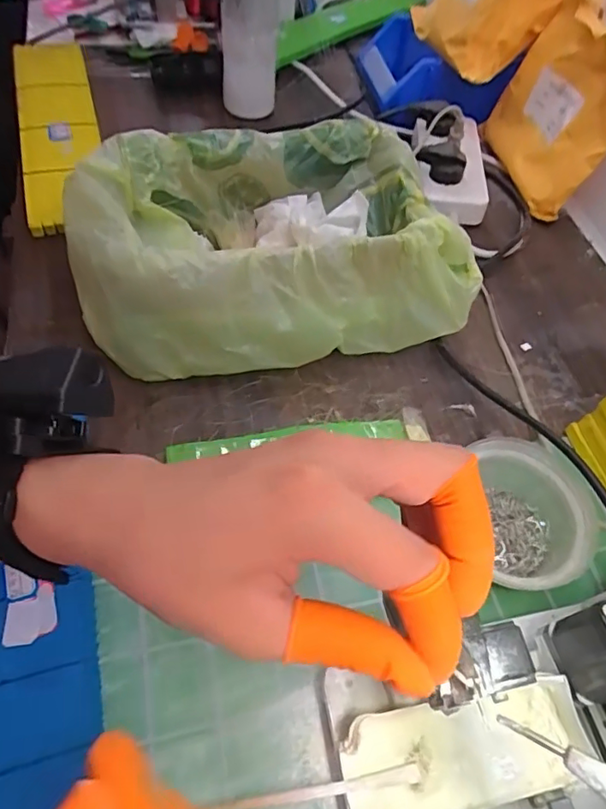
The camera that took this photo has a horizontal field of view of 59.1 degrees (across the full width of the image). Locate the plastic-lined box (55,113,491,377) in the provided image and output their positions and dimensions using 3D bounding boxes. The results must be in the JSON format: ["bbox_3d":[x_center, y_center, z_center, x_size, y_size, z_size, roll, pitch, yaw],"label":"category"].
[{"bbox_3d":[-0.025,-0.123,0.442,0.304,0.123,0.164,-7,57,-8],"label":"plastic-lined box"}]

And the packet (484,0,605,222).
[{"bbox_3d":[0.265,-0.307,0.558,0.060,0.164,0.166,-4,57,-6],"label":"packet"}]

